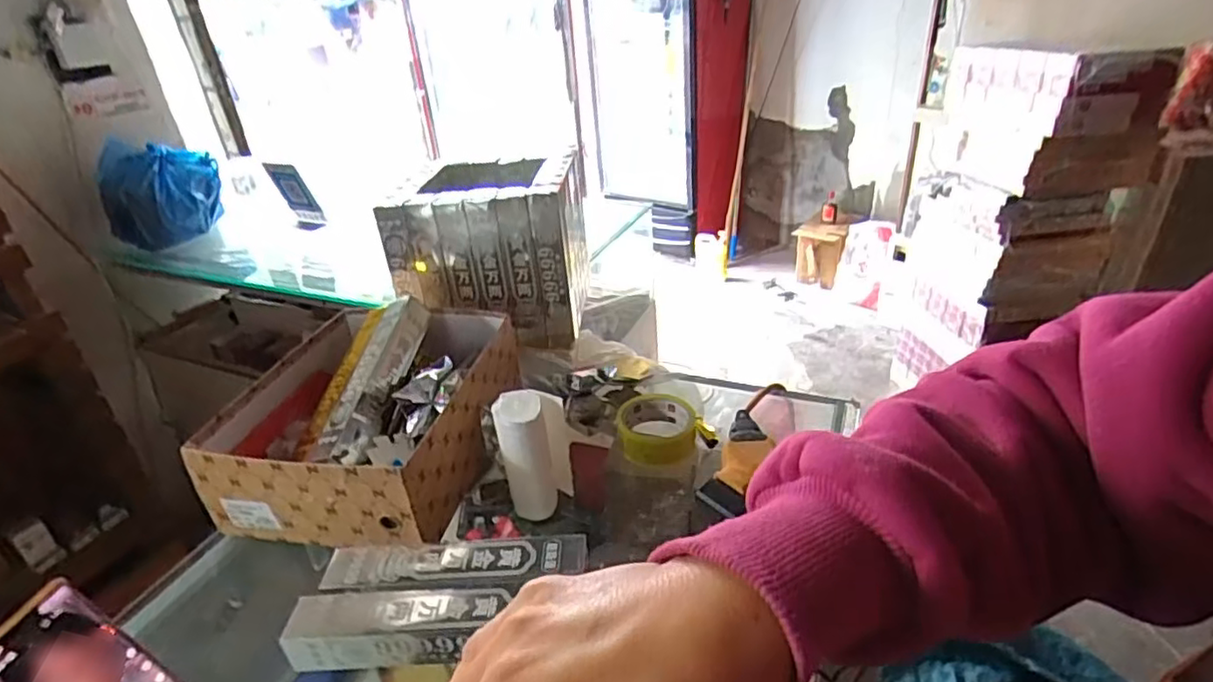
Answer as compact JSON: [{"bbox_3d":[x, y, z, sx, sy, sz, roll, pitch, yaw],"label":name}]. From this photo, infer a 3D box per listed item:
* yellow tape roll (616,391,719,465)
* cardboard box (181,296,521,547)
[{"bbox_3d":[0.067,0.099,0.763,0.109,0.037,0.109,-3,30,2],"label":"yellow tape roll"},{"bbox_3d":[-0.262,0.071,0.746,0.251,0.127,0.315,2,31,12],"label":"cardboard box"}]

